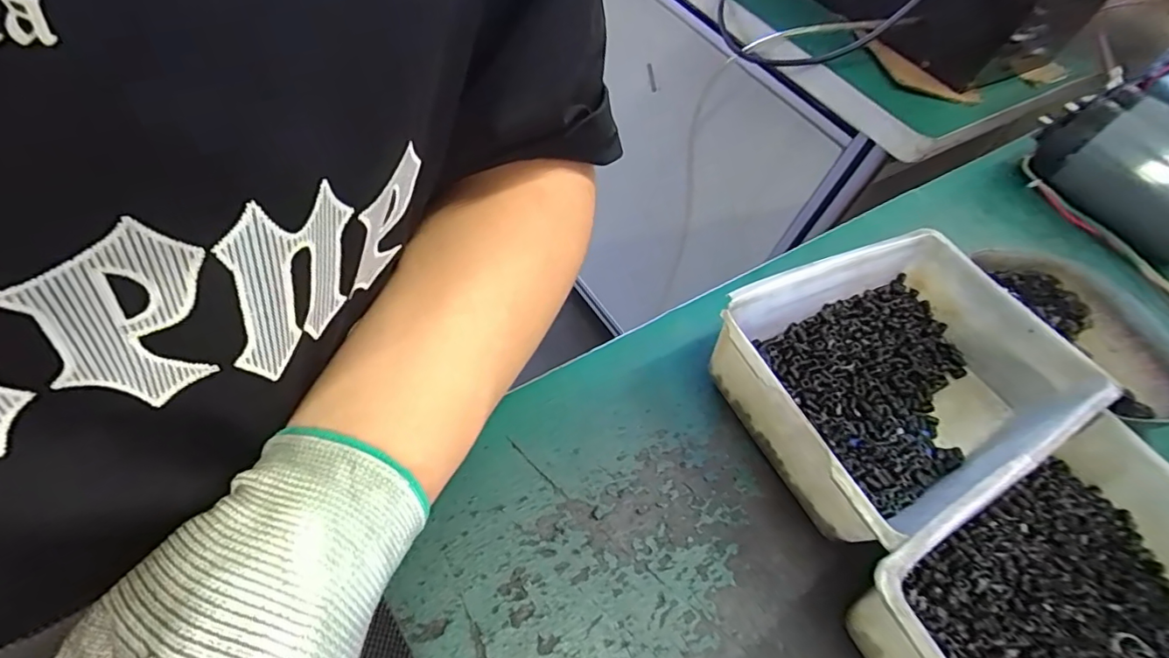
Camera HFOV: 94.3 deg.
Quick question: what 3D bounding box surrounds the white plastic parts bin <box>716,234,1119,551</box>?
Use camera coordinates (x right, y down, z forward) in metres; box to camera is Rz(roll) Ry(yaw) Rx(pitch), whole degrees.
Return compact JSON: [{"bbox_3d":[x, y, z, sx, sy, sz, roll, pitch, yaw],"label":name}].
[{"bbox_3d":[0.171,0.022,0.296,0.186,0.052,0.134,-16,55,-19],"label":"white plastic parts bin"}]

